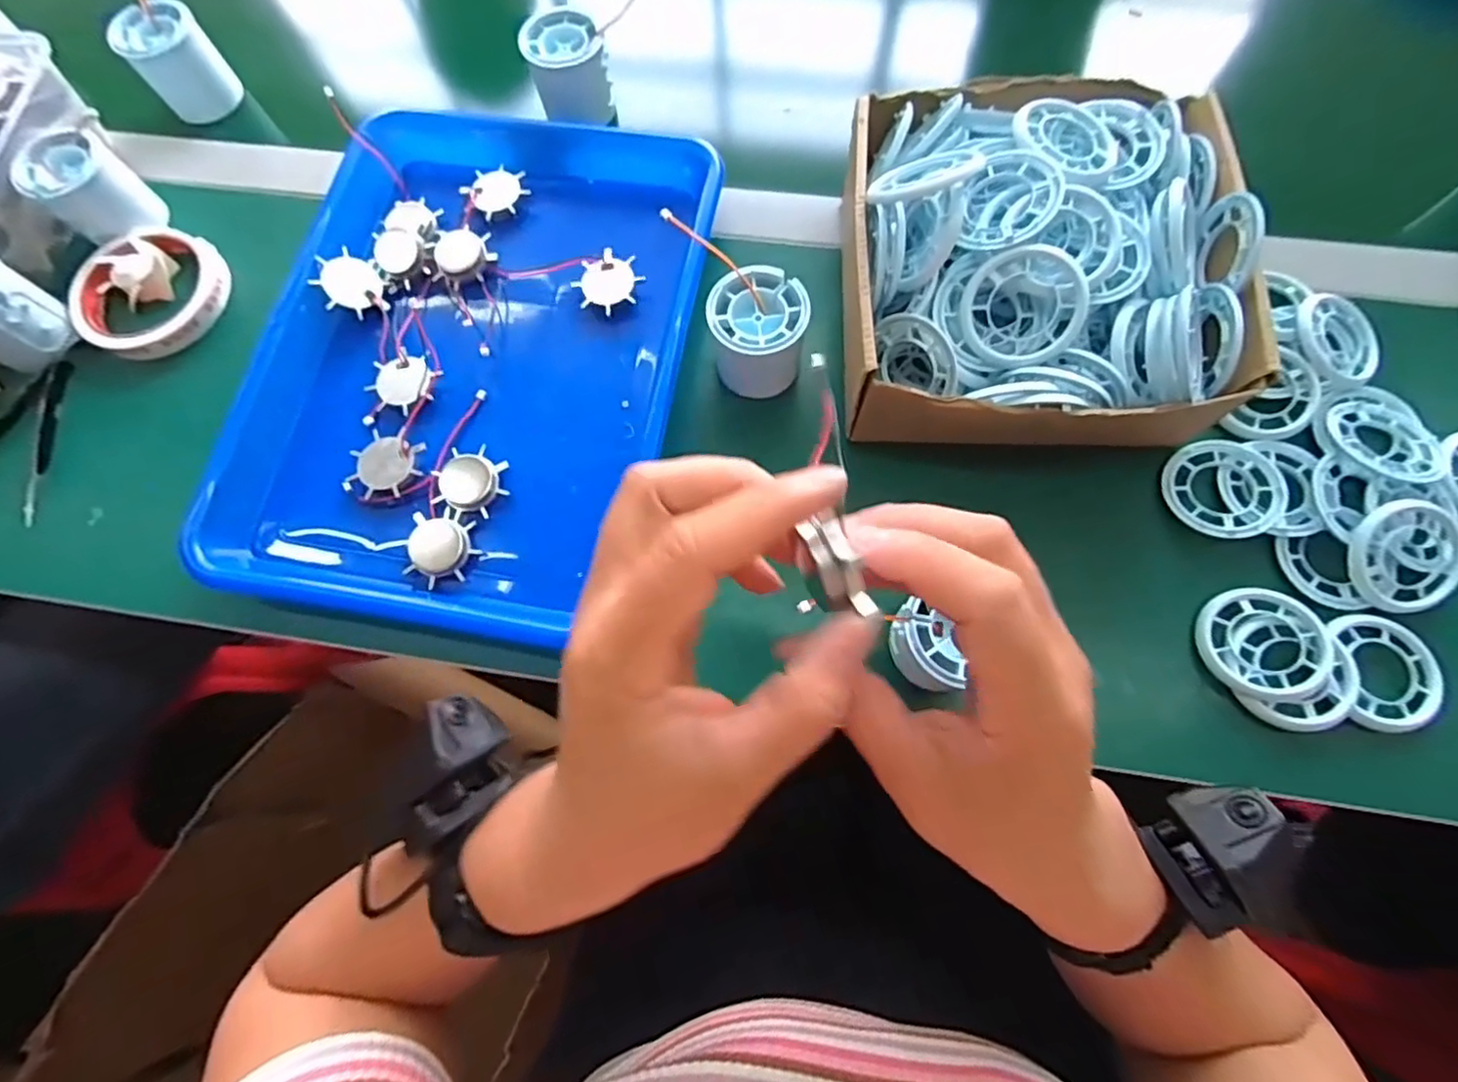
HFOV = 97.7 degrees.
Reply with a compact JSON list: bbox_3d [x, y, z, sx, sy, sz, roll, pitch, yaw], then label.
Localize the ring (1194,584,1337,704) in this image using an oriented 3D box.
[{"bbox_3d":[0.272,0.053,0.325,0.055,0.009,0.060,-36,65,-1],"label":"ring"}]

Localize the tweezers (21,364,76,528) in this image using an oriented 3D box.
[{"bbox_3d":[-0.426,-0.062,0.396,0.013,0.012,0.107,-2,72,1],"label":"tweezers"}]

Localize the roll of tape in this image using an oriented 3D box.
[{"bbox_3d":[-0.381,-0.165,0.419,0.089,0.019,0.091,0,72,1],"label":"roll of tape"}]

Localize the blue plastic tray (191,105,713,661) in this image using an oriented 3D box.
[{"bbox_3d":[-0.153,-0.118,0.390,0.248,0.035,0.335,12,73,6],"label":"blue plastic tray"}]

